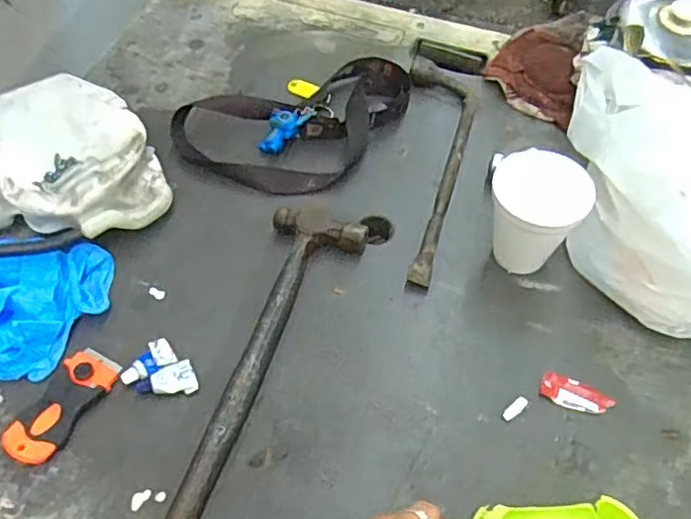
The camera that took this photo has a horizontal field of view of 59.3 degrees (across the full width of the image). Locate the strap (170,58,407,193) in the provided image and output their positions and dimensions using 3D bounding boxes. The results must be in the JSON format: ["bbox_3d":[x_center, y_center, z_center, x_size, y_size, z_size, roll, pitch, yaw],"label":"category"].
[{"bbox_3d":[-0.038,-0.139,0.633,0.259,0.034,0.143,-20,60,-13],"label":"strap"}]

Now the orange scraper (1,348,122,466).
[{"bbox_3d":[-0.222,0.113,0.475,0.043,0.014,0.094,29,61,16],"label":"orange scraper"}]

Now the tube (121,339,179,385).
[{"bbox_3d":[-0.161,0.085,0.494,0.044,0.011,0.024,-34,64,-21],"label":"tube"}]

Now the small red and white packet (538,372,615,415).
[{"bbox_3d":[0.182,0.106,0.477,0.054,0.008,0.025,21,59,12],"label":"small red and white packet"}]

